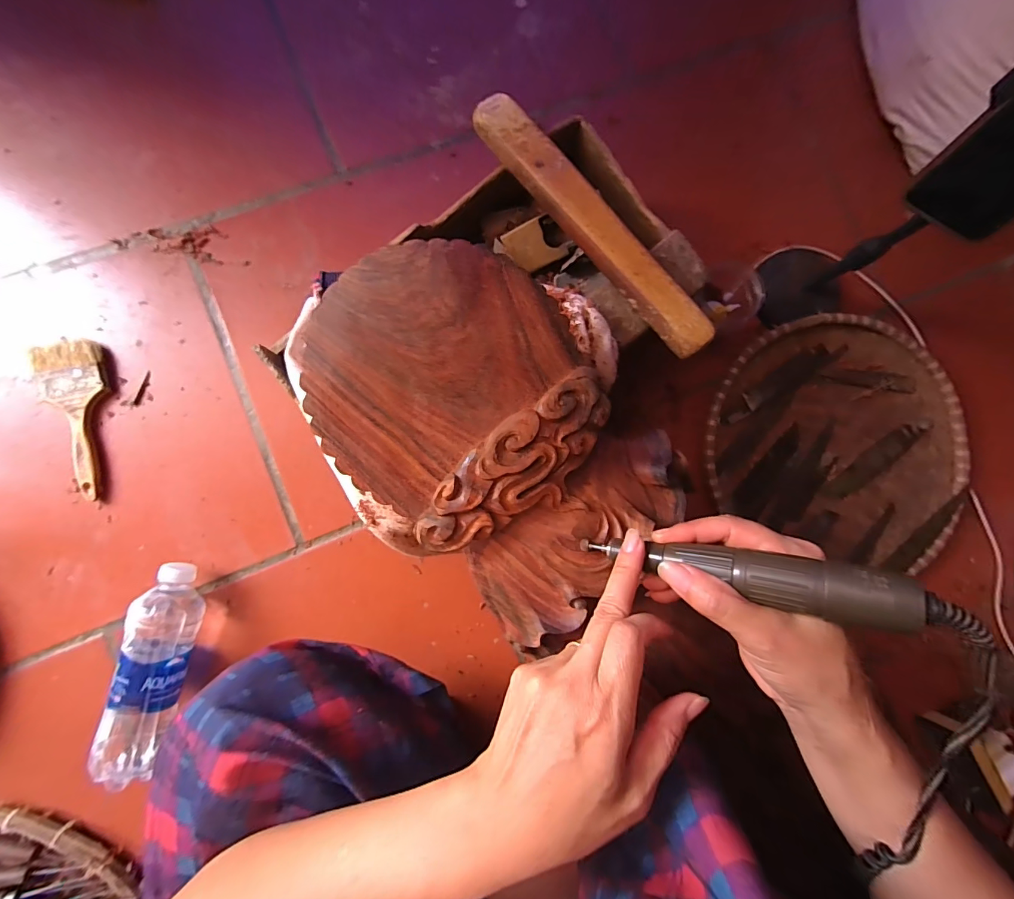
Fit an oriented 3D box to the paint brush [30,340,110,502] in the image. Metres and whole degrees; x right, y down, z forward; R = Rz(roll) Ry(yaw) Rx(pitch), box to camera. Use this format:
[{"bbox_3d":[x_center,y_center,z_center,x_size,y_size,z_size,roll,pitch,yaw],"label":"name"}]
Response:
[{"bbox_3d":[-0.478,-0.033,0.475,0.066,0.019,0.174,-12,86,-5],"label":"paint brush"}]

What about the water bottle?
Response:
[{"bbox_3d":[-0.367,0.230,0.443,0.058,0.057,0.218,11,85,-3],"label":"water bottle"}]

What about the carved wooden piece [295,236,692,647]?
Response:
[{"bbox_3d":[-0.008,-0.012,0.285,0.253,0.054,0.182,45,84,0],"label":"carved wooden piece"}]

